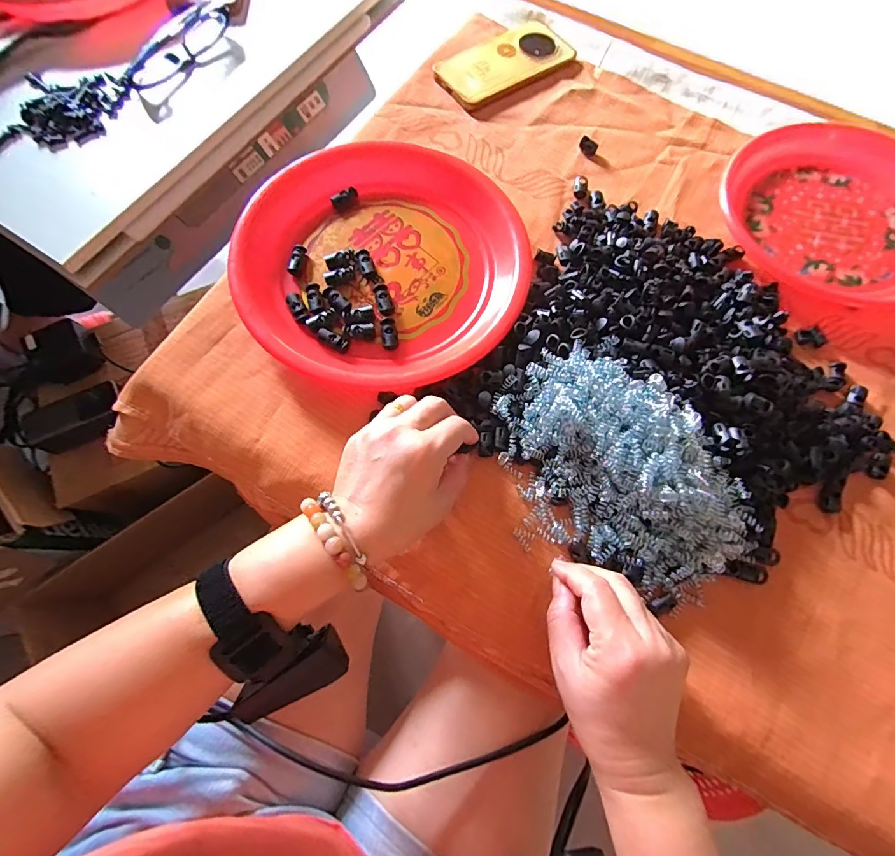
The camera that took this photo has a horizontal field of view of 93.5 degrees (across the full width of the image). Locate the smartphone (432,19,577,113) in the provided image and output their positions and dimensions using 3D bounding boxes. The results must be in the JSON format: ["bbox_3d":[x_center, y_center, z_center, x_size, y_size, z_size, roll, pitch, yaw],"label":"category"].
[{"bbox_3d":[0.067,-0.421,0.484,0.160,0.008,0.080,-38,78,-12],"label":"smartphone"}]

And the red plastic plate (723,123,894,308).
[{"bbox_3d":[0.387,-0.211,0.410,0.200,0.036,0.185,1,73,-2],"label":"red plastic plate"}]

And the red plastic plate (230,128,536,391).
[{"bbox_3d":[-0.059,-0.158,0.382,0.241,0.018,0.258,1,73,-2],"label":"red plastic plate"}]

